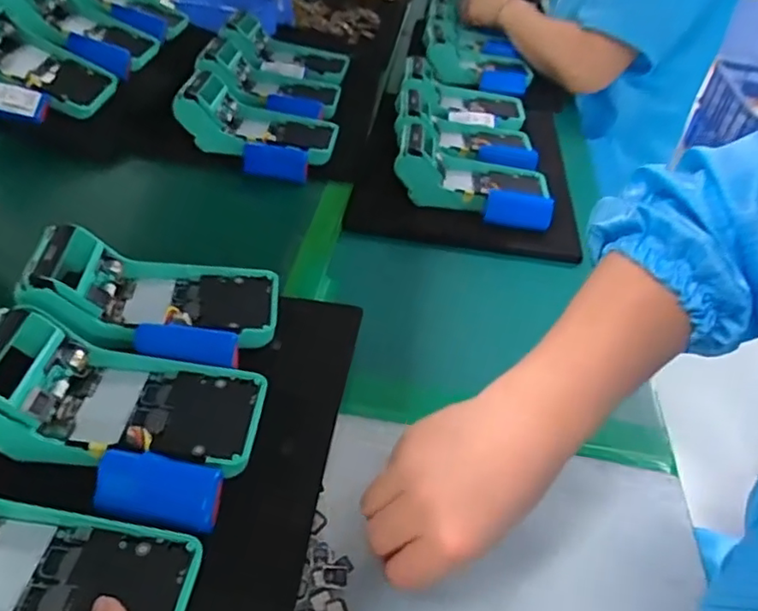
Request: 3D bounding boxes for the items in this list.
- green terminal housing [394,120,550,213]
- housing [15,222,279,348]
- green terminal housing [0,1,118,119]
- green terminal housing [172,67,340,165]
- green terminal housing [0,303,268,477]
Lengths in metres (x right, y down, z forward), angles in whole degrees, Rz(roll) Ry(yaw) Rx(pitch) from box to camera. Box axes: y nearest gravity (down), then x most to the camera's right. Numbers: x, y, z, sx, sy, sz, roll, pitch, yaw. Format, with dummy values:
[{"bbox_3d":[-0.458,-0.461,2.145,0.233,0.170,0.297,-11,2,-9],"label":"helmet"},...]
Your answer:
[{"bbox_3d":[0.104,-0.143,0.649,0.169,0.076,0.101,7,39,6],"label":"green terminal housing"},{"bbox_3d":[-0.158,-0.020,0.432,0.162,0.050,0.085,1,44,-5],"label":"housing"},{"bbox_3d":[-0.385,-0.269,0.650,0.170,0.058,0.087,29,36,-22],"label":"green terminal housing"},{"bbox_3d":[-0.132,-0.204,0.660,0.163,0.081,0.101,4,39,4],"label":"green terminal housing"},{"bbox_3d":[-0.161,0.059,0.370,0.170,0.055,0.088,14,40,-12],"label":"green terminal housing"}]

